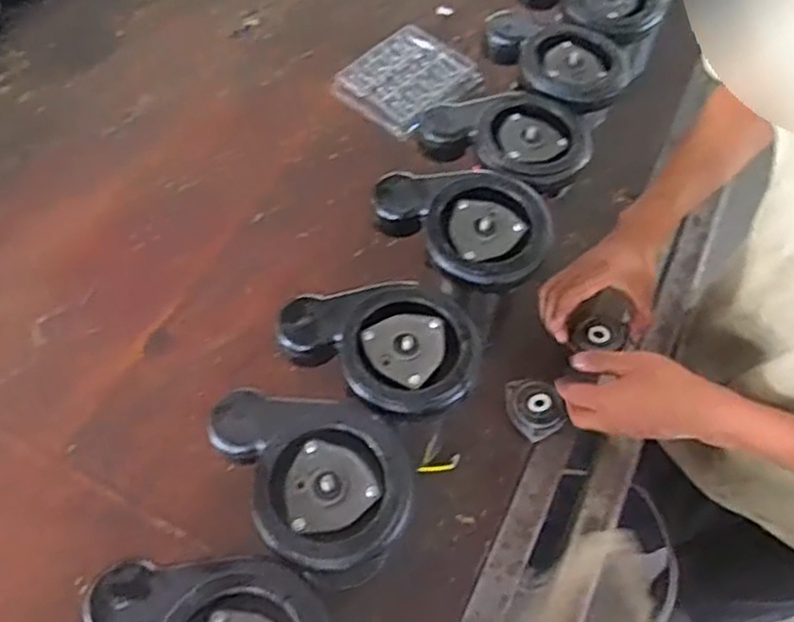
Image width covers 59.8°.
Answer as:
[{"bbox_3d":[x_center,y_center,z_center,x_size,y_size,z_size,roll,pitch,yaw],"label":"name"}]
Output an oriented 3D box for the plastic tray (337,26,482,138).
[{"bbox_3d":[0.015,-0.329,0.986,0.152,0.019,0.183,40,65,20],"label":"plastic tray"}]

